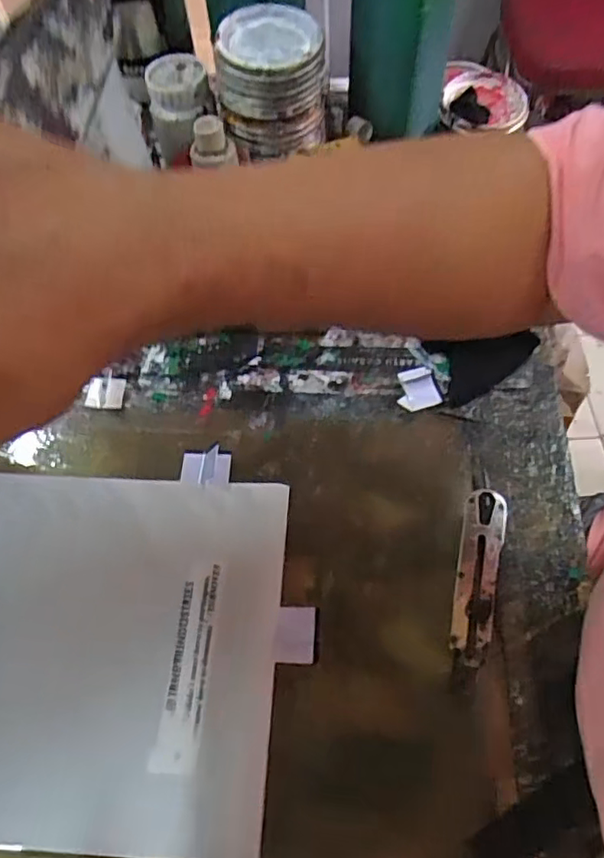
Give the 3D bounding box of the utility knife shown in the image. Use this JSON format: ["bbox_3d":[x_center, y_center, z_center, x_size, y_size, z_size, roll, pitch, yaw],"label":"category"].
[{"bbox_3d":[0.130,0.104,0.445,0.030,0.004,0.130,12,61,12],"label":"utility knife"}]

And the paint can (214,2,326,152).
[{"bbox_3d":[-0.031,-0.348,0.603,0.107,0.090,0.095,-7,59,0],"label":"paint can"}]

